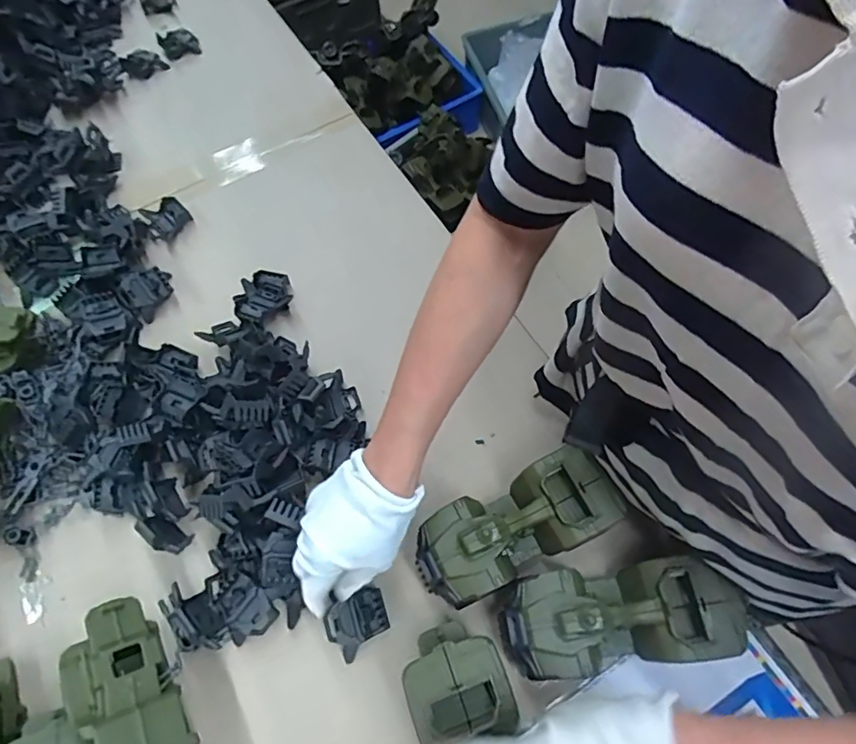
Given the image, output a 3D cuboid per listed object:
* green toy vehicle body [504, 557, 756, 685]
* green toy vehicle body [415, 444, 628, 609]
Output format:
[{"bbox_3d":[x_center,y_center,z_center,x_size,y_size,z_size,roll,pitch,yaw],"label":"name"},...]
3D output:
[{"bbox_3d":[0.157,0.205,0.459,0.184,0.076,0.076,-8,66,-1],"label":"green toy vehicle body"},{"bbox_3d":[0.077,0.140,0.494,0.177,0.077,0.078,-25,67,-8],"label":"green toy vehicle body"}]

